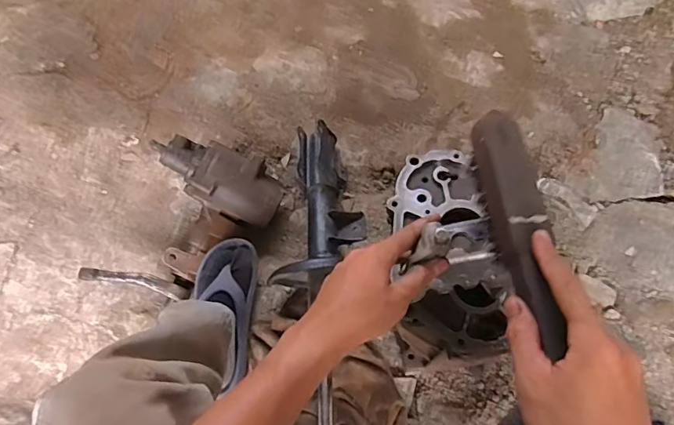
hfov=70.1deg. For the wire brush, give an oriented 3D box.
[{"bbox_3d":[0.132,0.011,0.355,0.037,0.032,0.177,-6,70,-2],"label":"wire brush"}]

